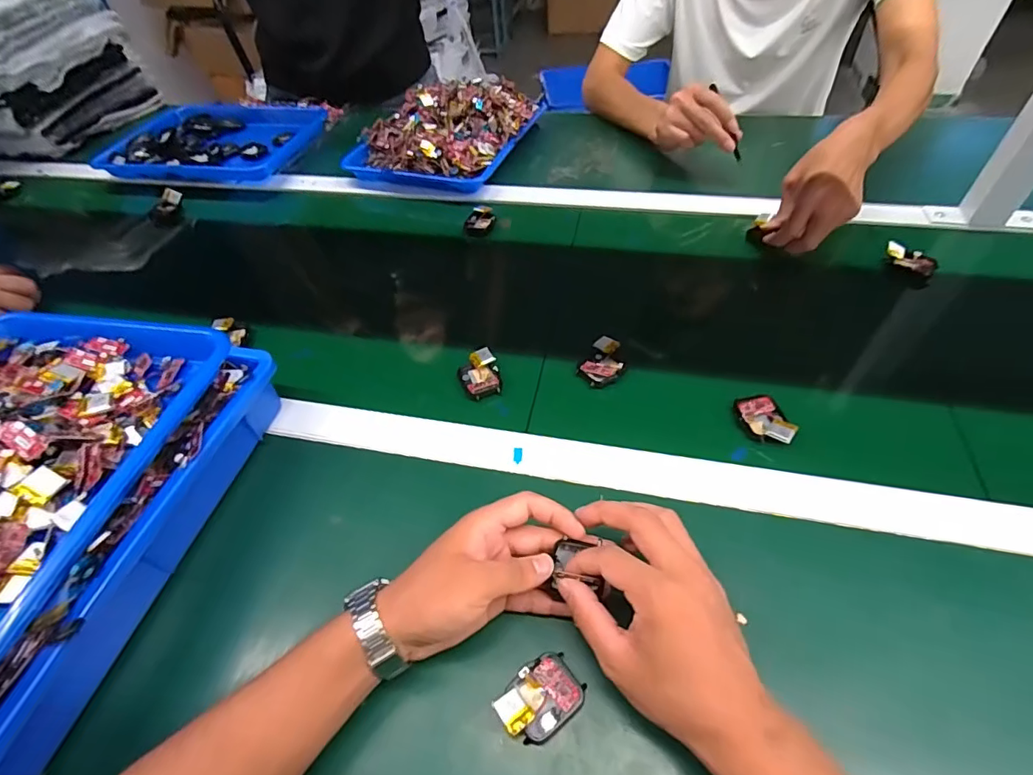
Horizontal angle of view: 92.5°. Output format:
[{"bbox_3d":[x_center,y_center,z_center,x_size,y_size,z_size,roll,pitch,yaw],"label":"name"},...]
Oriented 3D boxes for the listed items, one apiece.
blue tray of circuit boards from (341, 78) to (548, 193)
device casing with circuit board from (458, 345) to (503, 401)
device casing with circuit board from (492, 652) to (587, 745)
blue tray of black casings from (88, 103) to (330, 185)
[{"bbox_3d":[-0.110,-0.430,0.825,0.246,0.092,0.294,18,54,18],"label":"blue tray of circuit boards"},{"bbox_3d":[-0.037,-0.014,0.495,0.038,0.013,0.058,-17,51,-9],"label":"device casing with circuit board"},{"bbox_3d":[0.015,0.195,0.309,0.052,0.017,0.037,-31,55,-20],"label":"device casing with circuit board"},{"bbox_3d":[-0.527,-0.445,0.886,0.335,0.051,0.248,3,51,7],"label":"blue tray of black casings"}]

